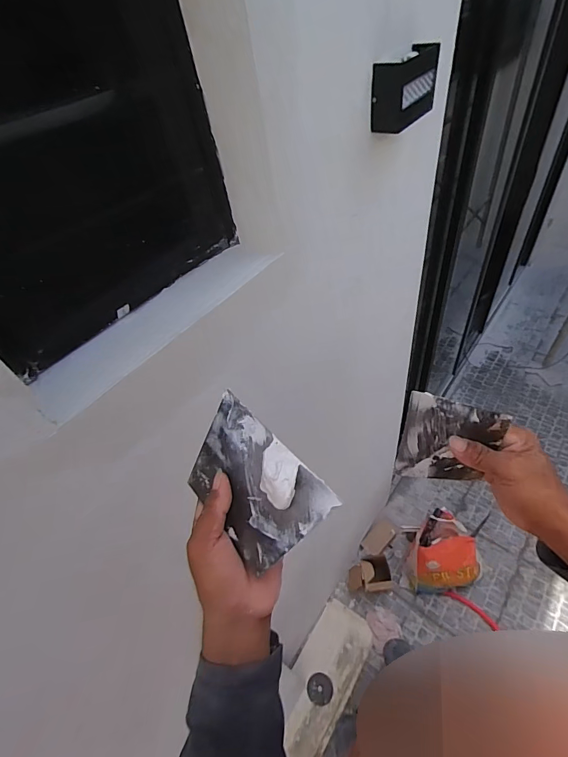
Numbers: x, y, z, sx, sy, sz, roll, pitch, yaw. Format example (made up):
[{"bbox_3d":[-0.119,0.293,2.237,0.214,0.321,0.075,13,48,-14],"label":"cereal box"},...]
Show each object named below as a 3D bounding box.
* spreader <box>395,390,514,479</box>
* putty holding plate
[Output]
[{"bbox_3d":[0.174,0.069,0.403,0.090,0.132,0.008,9,46,14],"label":"spreader"},{"bbox_3d":[-0.034,0.089,0.320,0.137,0.021,0.093,38,102,34],"label":"putty holding plate"}]

